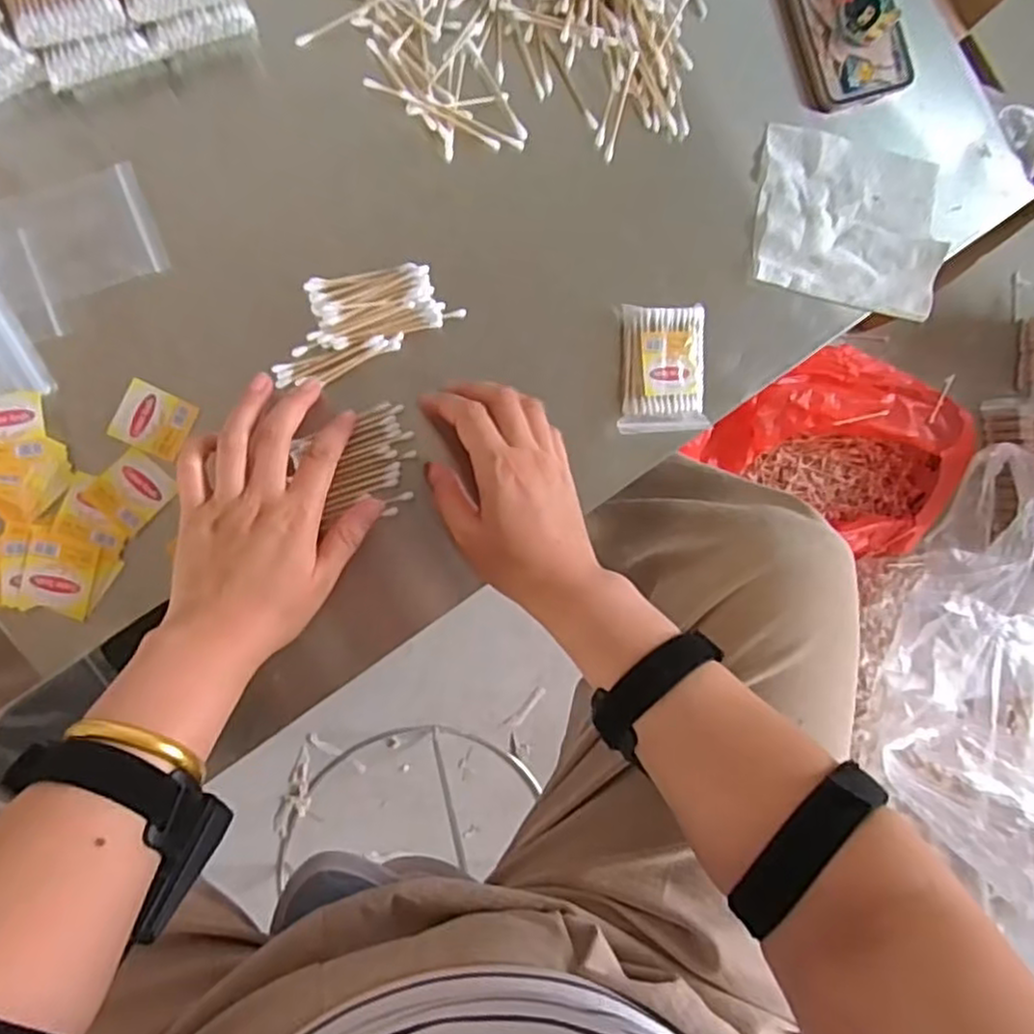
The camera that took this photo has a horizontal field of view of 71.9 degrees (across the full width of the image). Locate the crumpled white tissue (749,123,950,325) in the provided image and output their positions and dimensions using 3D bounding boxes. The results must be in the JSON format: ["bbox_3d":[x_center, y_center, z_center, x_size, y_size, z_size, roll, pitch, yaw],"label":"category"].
[{"bbox_3d":[0.245,-0.218,0.525,0.143,0.011,0.116,10,88,-9],"label":"crumpled white tissue"}]

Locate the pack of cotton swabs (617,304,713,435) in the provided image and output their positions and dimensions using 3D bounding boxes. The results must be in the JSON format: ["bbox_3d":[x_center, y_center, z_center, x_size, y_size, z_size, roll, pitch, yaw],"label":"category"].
[{"bbox_3d":[0.102,-0.102,0.499,0.062,0.023,0.086,0,90,-10],"label":"pack of cotton swabs"}]

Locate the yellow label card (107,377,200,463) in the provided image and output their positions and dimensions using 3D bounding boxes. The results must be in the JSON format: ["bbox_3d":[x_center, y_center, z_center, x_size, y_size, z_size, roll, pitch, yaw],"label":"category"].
[{"bbox_3d":[-0.228,-0.061,0.446,0.043,0.004,0.039,26,86,-8],"label":"yellow label card"}]

